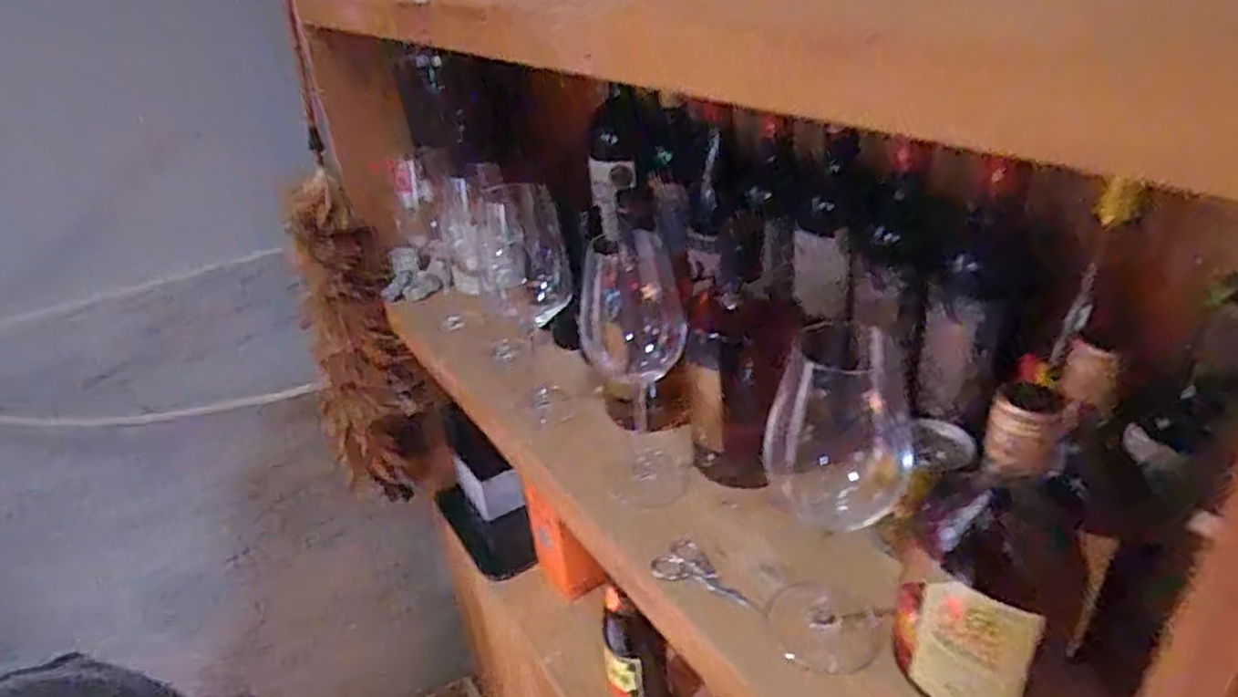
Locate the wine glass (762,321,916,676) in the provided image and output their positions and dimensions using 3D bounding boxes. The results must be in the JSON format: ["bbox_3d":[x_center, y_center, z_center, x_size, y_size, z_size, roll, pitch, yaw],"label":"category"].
[{"bbox_3d":[0.131,0.090,0.444,0.083,0.221,0.084,2,31,12],"label":"wine glass"}]

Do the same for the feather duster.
[{"bbox_3d":[-0.353,0.025,1.023,0.137,0.493,0.141,-25,36,-31],"label":"feather duster"}]

